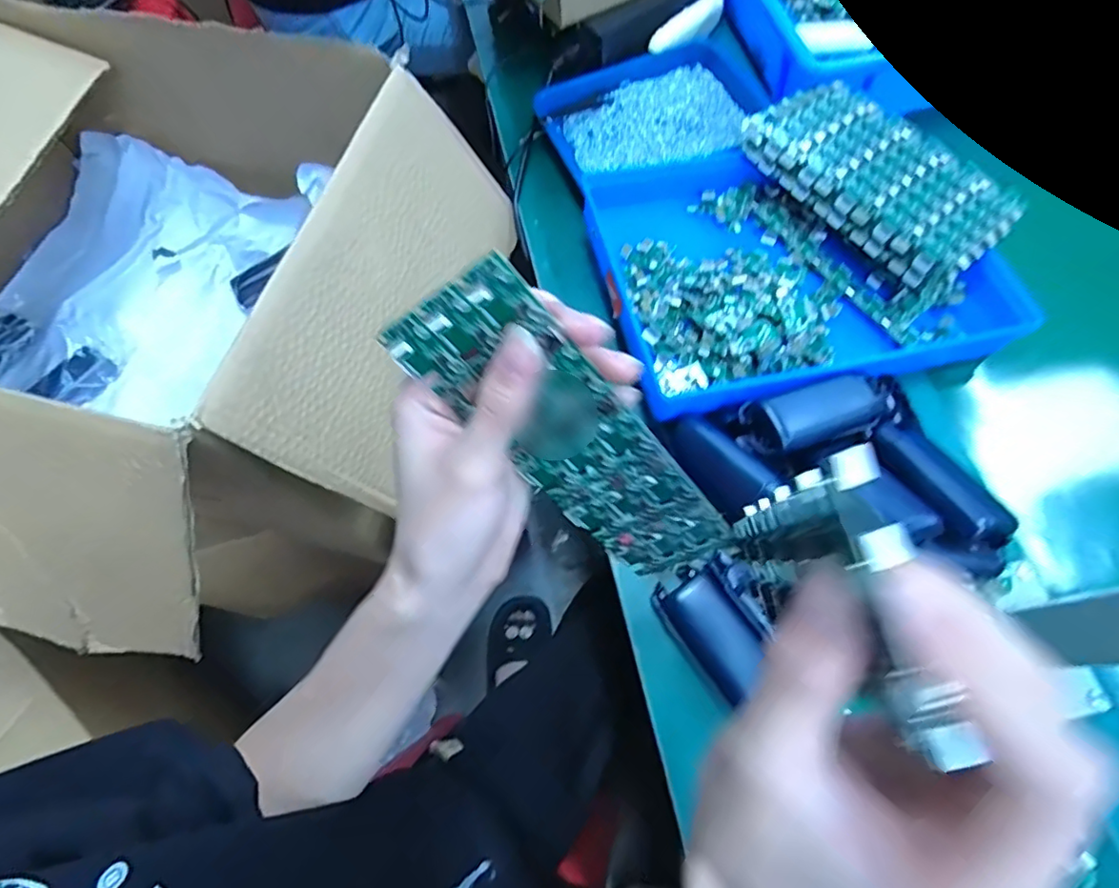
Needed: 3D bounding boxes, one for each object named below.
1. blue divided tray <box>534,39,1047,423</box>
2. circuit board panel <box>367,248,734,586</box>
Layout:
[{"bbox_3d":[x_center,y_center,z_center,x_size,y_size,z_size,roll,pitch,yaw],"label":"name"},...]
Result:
[{"bbox_3d":[0.173,-0.234,0.531,0.310,0.052,0.425,-15,66,-4],"label":"blue divided tray"},{"bbox_3d":[0.010,0.003,0.253,0.060,0.185,0.006,-27,38,26],"label":"circuit board panel"}]

